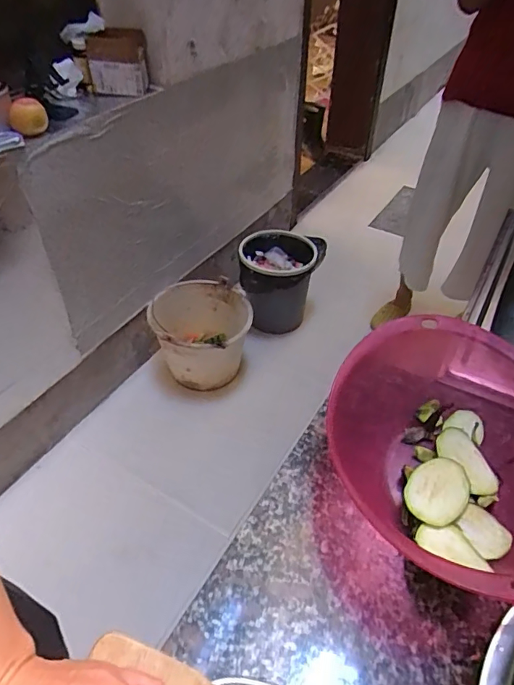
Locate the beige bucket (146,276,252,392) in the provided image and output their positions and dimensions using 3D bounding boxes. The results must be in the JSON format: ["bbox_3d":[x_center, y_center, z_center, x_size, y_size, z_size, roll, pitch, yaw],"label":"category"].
[{"bbox_3d":[-0.182,-0.028,1.573,0.311,0.272,0.322,0,45,0],"label":"beige bucket"}]

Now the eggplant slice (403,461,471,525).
[{"bbox_3d":[0.176,0.146,0.461,0.075,0.015,0.053,-31,52,-27],"label":"eggplant slice"}]

